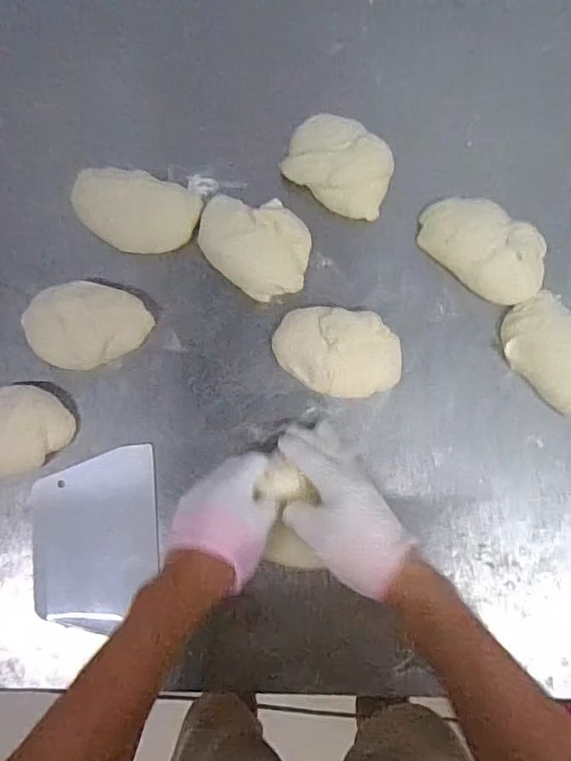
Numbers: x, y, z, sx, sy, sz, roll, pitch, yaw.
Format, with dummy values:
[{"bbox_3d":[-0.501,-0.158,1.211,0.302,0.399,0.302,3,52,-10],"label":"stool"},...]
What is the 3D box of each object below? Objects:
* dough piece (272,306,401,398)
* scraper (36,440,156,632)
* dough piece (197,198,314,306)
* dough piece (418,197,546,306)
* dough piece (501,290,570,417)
[{"bbox_3d":[0.053,-0.028,0.537,0.127,0.041,0.084,9,83,3],"label":"dough piece"},{"bbox_3d":[-0.192,0.160,0.538,0.124,0.006,0.172,-4,82,1],"label":"scraper"},{"bbox_3d":[-0.032,-0.144,0.554,0.129,0.035,0.093,36,85,6],"label":"dough piece"},{"bbox_3d":[0.204,-0.138,0.549,0.139,0.039,0.082,42,86,6],"label":"dough piece"},{"bbox_3d":[0.283,-0.013,0.526,0.077,0.032,0.155,-38,83,-3],"label":"dough piece"}]

